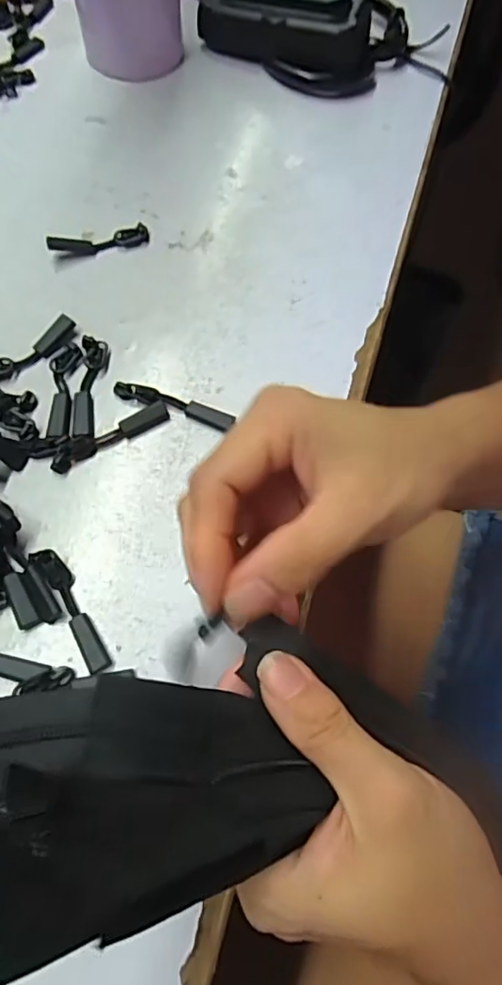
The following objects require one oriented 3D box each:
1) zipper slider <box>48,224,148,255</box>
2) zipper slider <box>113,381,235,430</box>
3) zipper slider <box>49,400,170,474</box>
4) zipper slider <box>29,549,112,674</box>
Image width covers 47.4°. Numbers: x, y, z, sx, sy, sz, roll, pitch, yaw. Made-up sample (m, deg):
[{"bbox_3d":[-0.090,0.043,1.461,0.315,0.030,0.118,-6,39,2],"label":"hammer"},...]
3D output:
[{"bbox_3d":[-0.083,-0.138,0.311,0.053,0.011,0.010,-10,68,-8],"label":"zipper slider"},{"bbox_3d":[-0.037,-0.043,0.276,0.059,0.004,0.010,18,67,4],"label":"zipper slider"},{"bbox_3d":[-0.066,-0.027,0.267,0.058,0.006,0.012,-28,72,-14],"label":"zipper slider"},{"bbox_3d":[-0.073,0.047,0.235,0.011,0.007,0.056,-31,72,-15],"label":"zipper slider"}]

